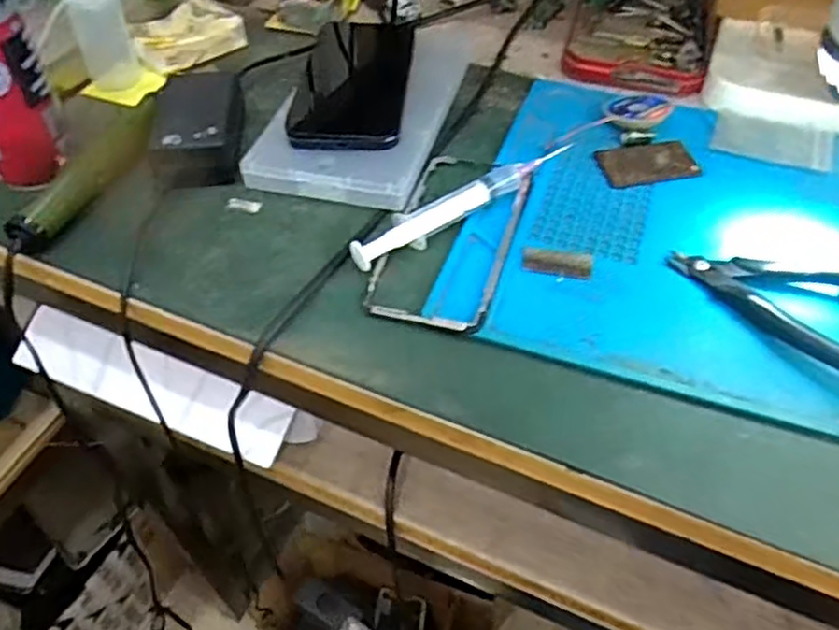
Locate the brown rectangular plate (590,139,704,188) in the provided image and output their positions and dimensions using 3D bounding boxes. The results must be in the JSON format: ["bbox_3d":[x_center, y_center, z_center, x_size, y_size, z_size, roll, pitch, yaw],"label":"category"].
[{"bbox_3d":[0.148,-0.099,0.443,0.061,0.006,0.037,-12,50,-9],"label":"brown rectangular plate"}]

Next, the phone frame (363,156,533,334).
[{"bbox_3d":[0.020,-0.049,0.399,0.068,0.012,0.144,13,50,13],"label":"phone frame"}]

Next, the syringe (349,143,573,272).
[{"bbox_3d":[0.027,-0.072,0.410,0.160,0.015,0.028,-34,56,-25],"label":"syringe"}]

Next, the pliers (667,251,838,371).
[{"bbox_3d":[0.197,-0.016,0.358,0.066,0.027,0.117,-34,59,-28],"label":"pliers"}]

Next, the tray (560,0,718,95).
[{"bbox_3d":[0.182,-0.243,0.557,0.109,0.027,0.191,11,50,11],"label":"tray"}]

